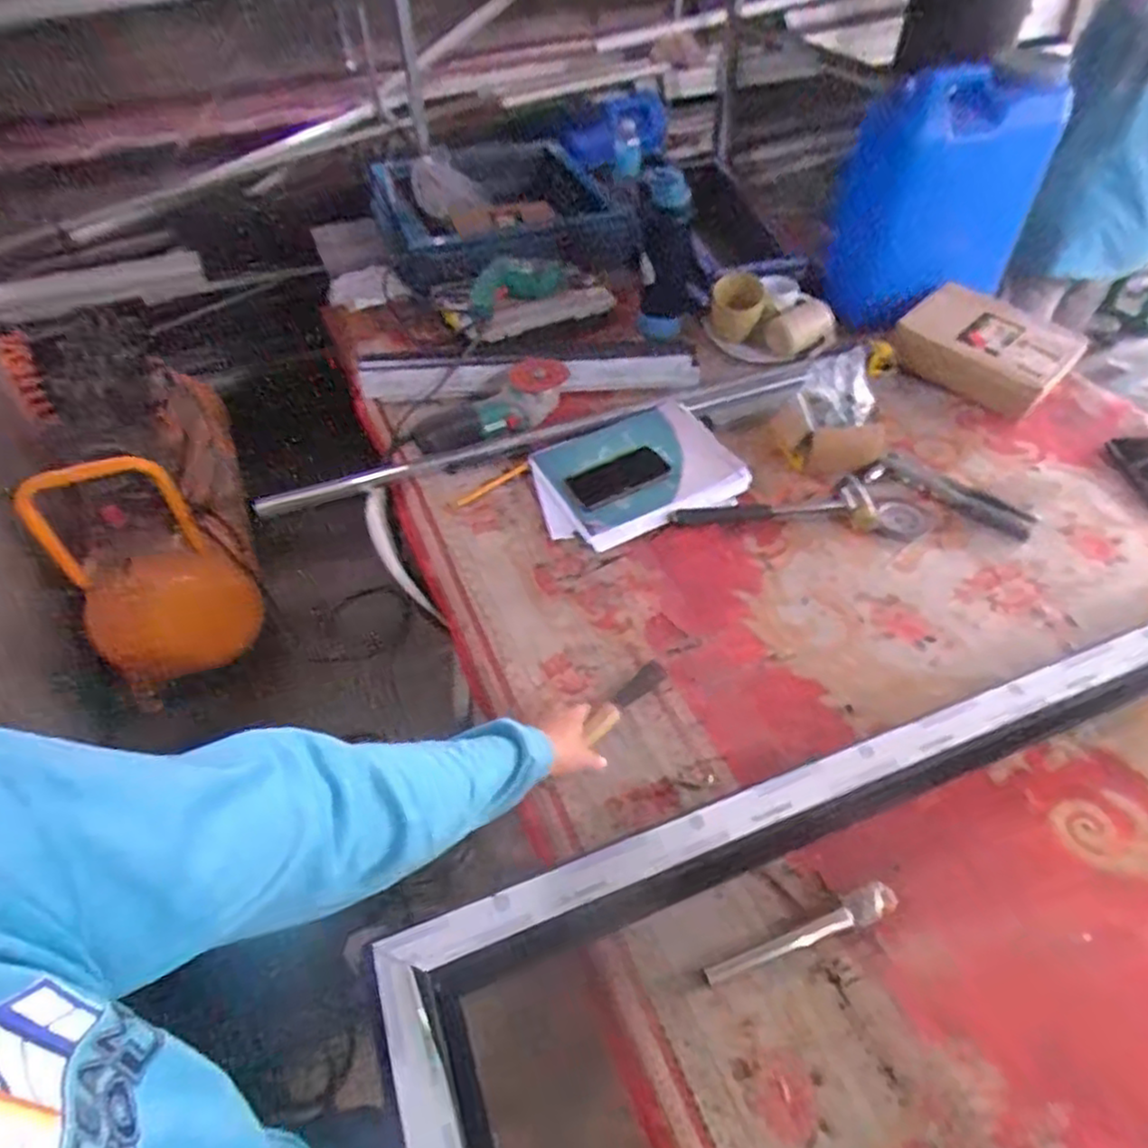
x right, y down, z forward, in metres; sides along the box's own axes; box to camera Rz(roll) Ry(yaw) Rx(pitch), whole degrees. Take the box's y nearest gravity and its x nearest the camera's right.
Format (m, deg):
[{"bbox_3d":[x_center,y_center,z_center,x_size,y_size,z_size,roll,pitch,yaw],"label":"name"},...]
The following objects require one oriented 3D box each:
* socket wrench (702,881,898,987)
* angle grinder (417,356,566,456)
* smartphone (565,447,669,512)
[{"bbox_3d":[0.215,0.337,0.641,0.196,0.019,0.027,-19,50,-13],"label":"socket wrench"},{"bbox_3d":[-0.135,-0.280,1.187,0.278,0.076,0.113,-24,49,6],"label":"angle grinder"},{"bbox_3d":[0.068,-0.155,1.080,0.153,0.011,0.093,-24,52,-18],"label":"smartphone"}]

